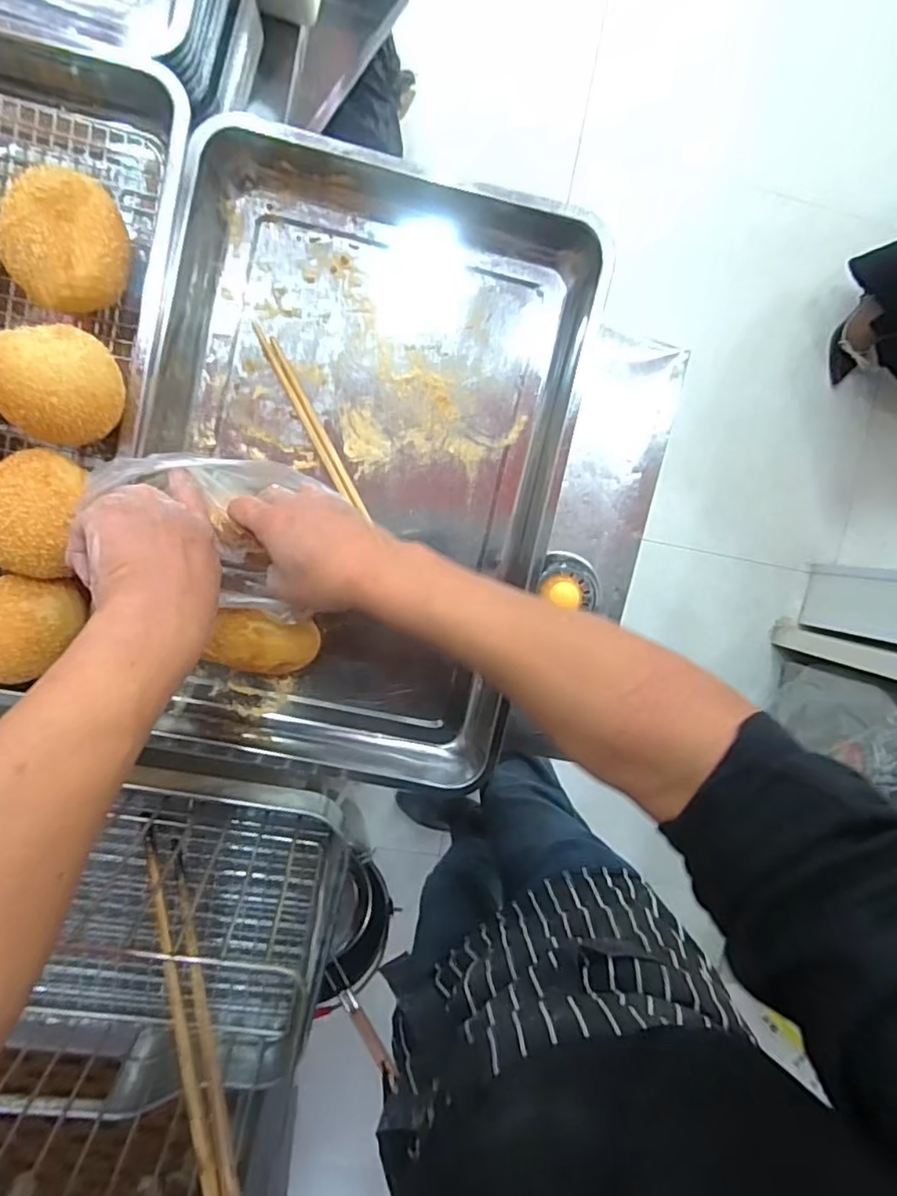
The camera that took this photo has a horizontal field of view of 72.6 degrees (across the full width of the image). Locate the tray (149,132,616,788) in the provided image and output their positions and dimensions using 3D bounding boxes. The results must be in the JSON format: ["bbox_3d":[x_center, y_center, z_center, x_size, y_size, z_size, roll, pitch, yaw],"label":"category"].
[{"bbox_3d":[-0.082,-0.096,0.508,0.332,0.047,0.496,12,95,-7],"label":"tray"}]

